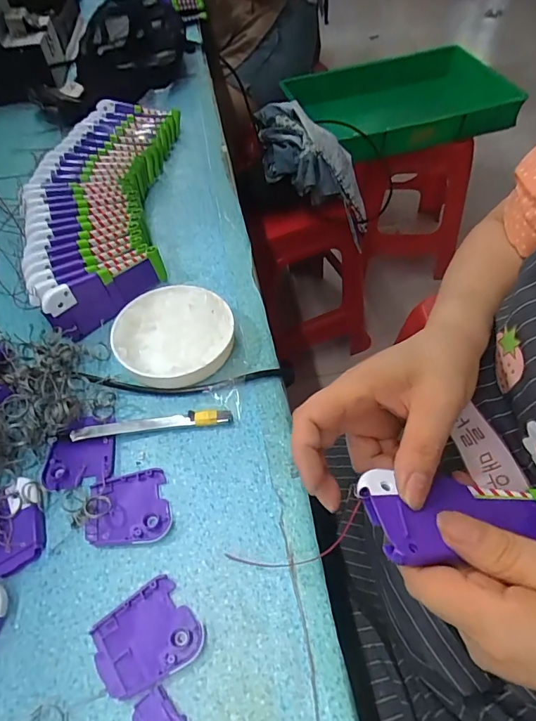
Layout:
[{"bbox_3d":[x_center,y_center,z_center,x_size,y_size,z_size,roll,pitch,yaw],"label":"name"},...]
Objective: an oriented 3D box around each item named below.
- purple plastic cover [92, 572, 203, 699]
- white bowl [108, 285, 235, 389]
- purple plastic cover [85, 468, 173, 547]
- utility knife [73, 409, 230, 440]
[{"bbox_3d":[-0.076,0.173,0.275,0.061,0.008,0.052,-29,57,-16],"label":"purple plastic cover"},{"bbox_3d":[-0.085,-0.021,0.397,0.104,0.025,0.112,-2,54,3],"label":"white bowl"},{"bbox_3d":[-0.103,0.108,0.321,0.059,0.005,0.051,-14,55,-6],"label":"purple plastic cover"},{"bbox_3d":[-0.094,0.050,0.353,0.127,0.008,0.012,-8,54,-2],"label":"utility knife"}]

